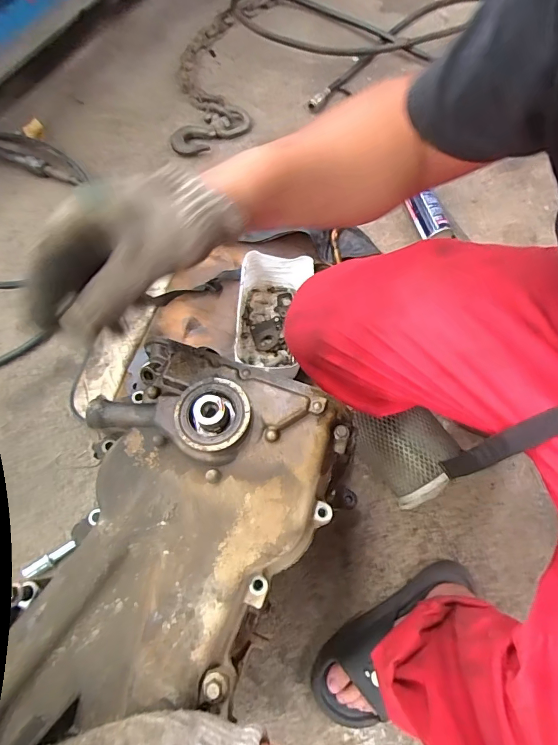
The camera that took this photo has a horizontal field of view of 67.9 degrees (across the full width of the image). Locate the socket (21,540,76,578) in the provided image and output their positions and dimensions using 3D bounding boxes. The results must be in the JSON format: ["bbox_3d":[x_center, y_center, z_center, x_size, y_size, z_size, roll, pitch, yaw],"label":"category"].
[{"bbox_3d":[-0.347,0.282,0.627,0.076,0.013,0.021,-29,71,-26],"label":"socket"}]

